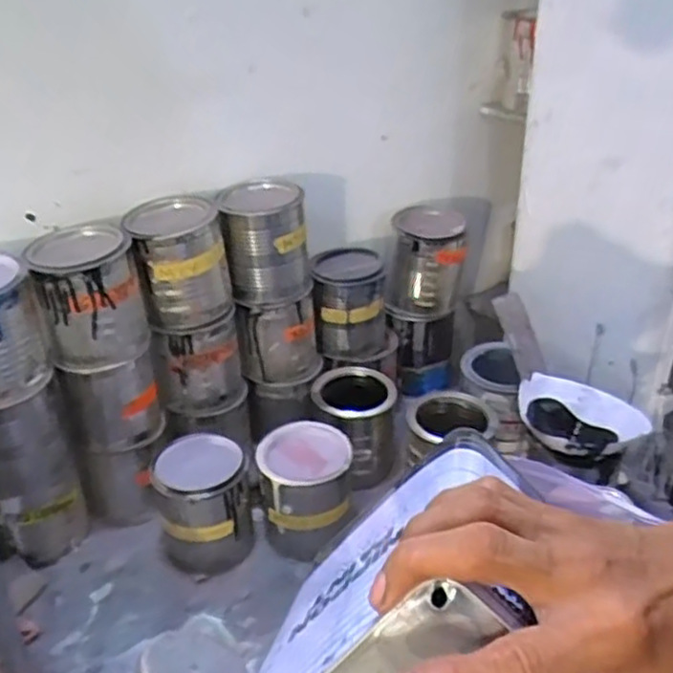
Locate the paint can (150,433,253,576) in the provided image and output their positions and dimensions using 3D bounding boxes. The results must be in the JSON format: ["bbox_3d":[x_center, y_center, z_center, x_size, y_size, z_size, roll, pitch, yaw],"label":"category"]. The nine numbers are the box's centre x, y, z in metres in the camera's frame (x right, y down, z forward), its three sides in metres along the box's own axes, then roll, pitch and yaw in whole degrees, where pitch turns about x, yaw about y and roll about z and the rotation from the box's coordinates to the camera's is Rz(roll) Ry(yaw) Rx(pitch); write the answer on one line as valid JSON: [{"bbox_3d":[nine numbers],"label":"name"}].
[{"bbox_3d":[-0.145,0.180,0.761,0.092,0.116,0.099,-1,30,0],"label":"paint can"}]

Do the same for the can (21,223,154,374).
[{"bbox_3d":[-0.247,-0.038,0.711,0.103,0.125,0.096,-11,31,-17],"label":"can"}]

